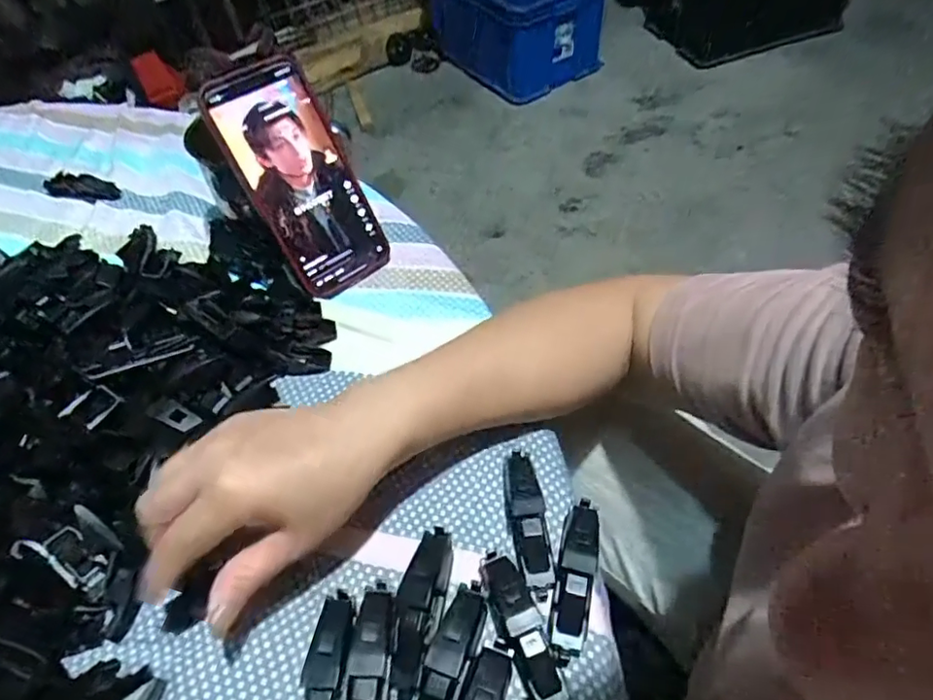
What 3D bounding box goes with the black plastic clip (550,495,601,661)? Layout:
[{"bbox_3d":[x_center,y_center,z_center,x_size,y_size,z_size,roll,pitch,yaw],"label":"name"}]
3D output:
[{"bbox_3d":[0.056,0.115,0.298,0.018,0.022,0.079,10,53,12],"label":"black plastic clip"}]

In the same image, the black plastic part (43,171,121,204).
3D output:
[{"bbox_3d":[-0.356,-0.151,0.536,0.074,0.015,0.022,9,55,11],"label":"black plastic part"}]

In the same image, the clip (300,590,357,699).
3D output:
[{"bbox_3d":[-0.069,0.163,0.282,0.022,0.007,0.081,-1,52,3],"label":"clip"}]

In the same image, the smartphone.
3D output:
[{"bbox_3d":[-0.119,-0.122,0.420,0.072,0.160,0.013,-35,24,-21],"label":"smartphone"}]

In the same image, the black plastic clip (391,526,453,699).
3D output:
[{"bbox_3d":[-0.024,0.133,0.299,0.025,0.008,0.081,6,53,9],"label":"black plastic clip"}]

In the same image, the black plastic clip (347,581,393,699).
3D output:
[{"bbox_3d":[-0.047,0.157,0.283,0.020,0.007,0.080,-1,52,3],"label":"black plastic clip"}]

